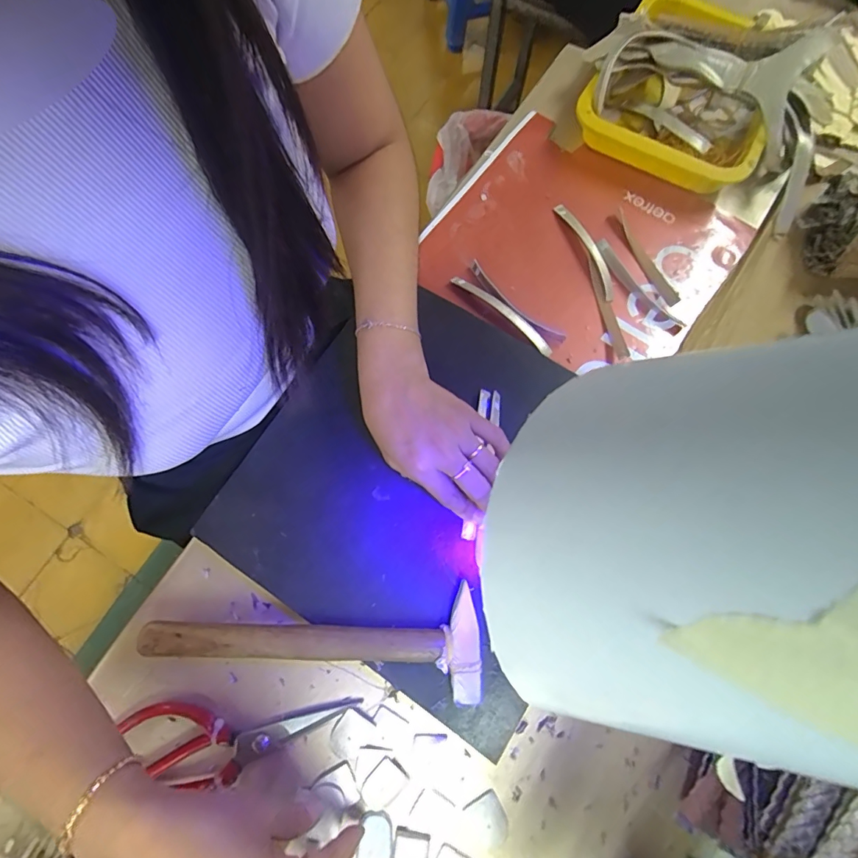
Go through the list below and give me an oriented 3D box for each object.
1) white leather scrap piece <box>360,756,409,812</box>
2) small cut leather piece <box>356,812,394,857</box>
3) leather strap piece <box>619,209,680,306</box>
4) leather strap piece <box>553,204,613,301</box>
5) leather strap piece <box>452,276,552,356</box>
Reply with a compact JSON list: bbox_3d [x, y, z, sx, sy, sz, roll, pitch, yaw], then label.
[{"bbox_3d":[-0.035,0.271,0.333,0.025,0.004,0.035,43,77,11],"label":"white leather scrap piece"},{"bbox_3d":[-0.039,0.301,0.322,0.024,0.004,0.031,-2,74,-2],"label":"small cut leather piece"},{"bbox_3d":[0.229,-0.184,0.467,0.017,0.004,0.123,-23,75,-8],"label":"leather strap piece"},{"bbox_3d":[0.168,-0.191,0.466,0.017,0.010,0.124,-20,75,-7],"label":"leather strap piece"},{"bbox_3d":[0.074,-0.117,0.439,0.123,0.006,0.014,43,77,11],"label":"leather strap piece"}]

